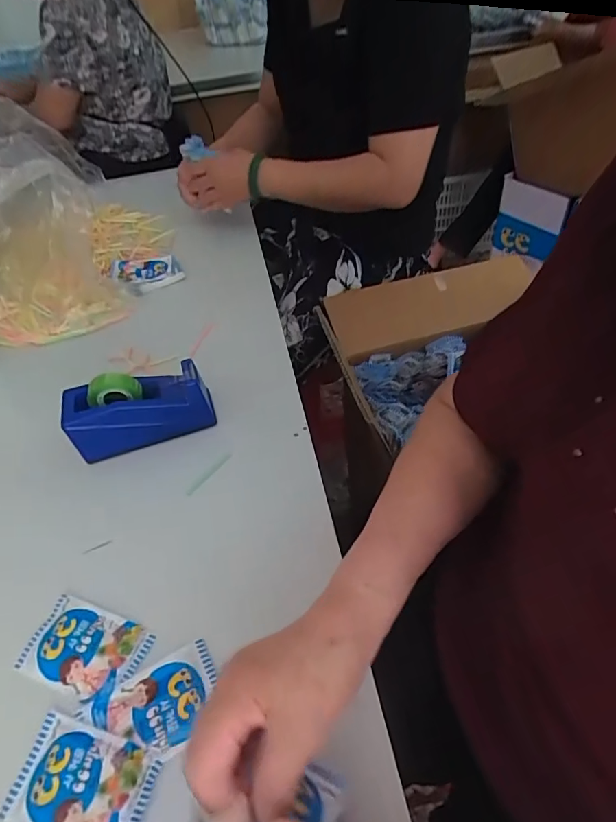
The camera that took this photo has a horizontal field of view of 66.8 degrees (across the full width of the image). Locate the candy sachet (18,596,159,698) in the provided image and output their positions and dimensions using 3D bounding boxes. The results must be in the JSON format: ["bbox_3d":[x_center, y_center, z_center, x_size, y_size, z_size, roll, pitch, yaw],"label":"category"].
[{"bbox_3d":[-0.184,0.195,0.386,0.099,0.008,0.062,11,50,17],"label":"candy sachet"}]

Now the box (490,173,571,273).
[{"bbox_3d":[0.614,-0.519,1.301,0.058,0.190,0.195,-36,53,-24],"label":"box"}]

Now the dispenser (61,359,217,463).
[{"bbox_3d":[-0.185,-0.004,0.521,0.147,0.087,0.056,-17,48,-8],"label":"dispenser"}]

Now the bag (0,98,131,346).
[{"bbox_3d":[-0.407,-0.242,0.656,0.211,0.209,0.186,-33,52,-21],"label":"bag"}]

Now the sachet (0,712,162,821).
[{"bbox_3d":[-0.158,0.255,0.321,0.100,0.009,0.063,10,50,15],"label":"sachet"}]

